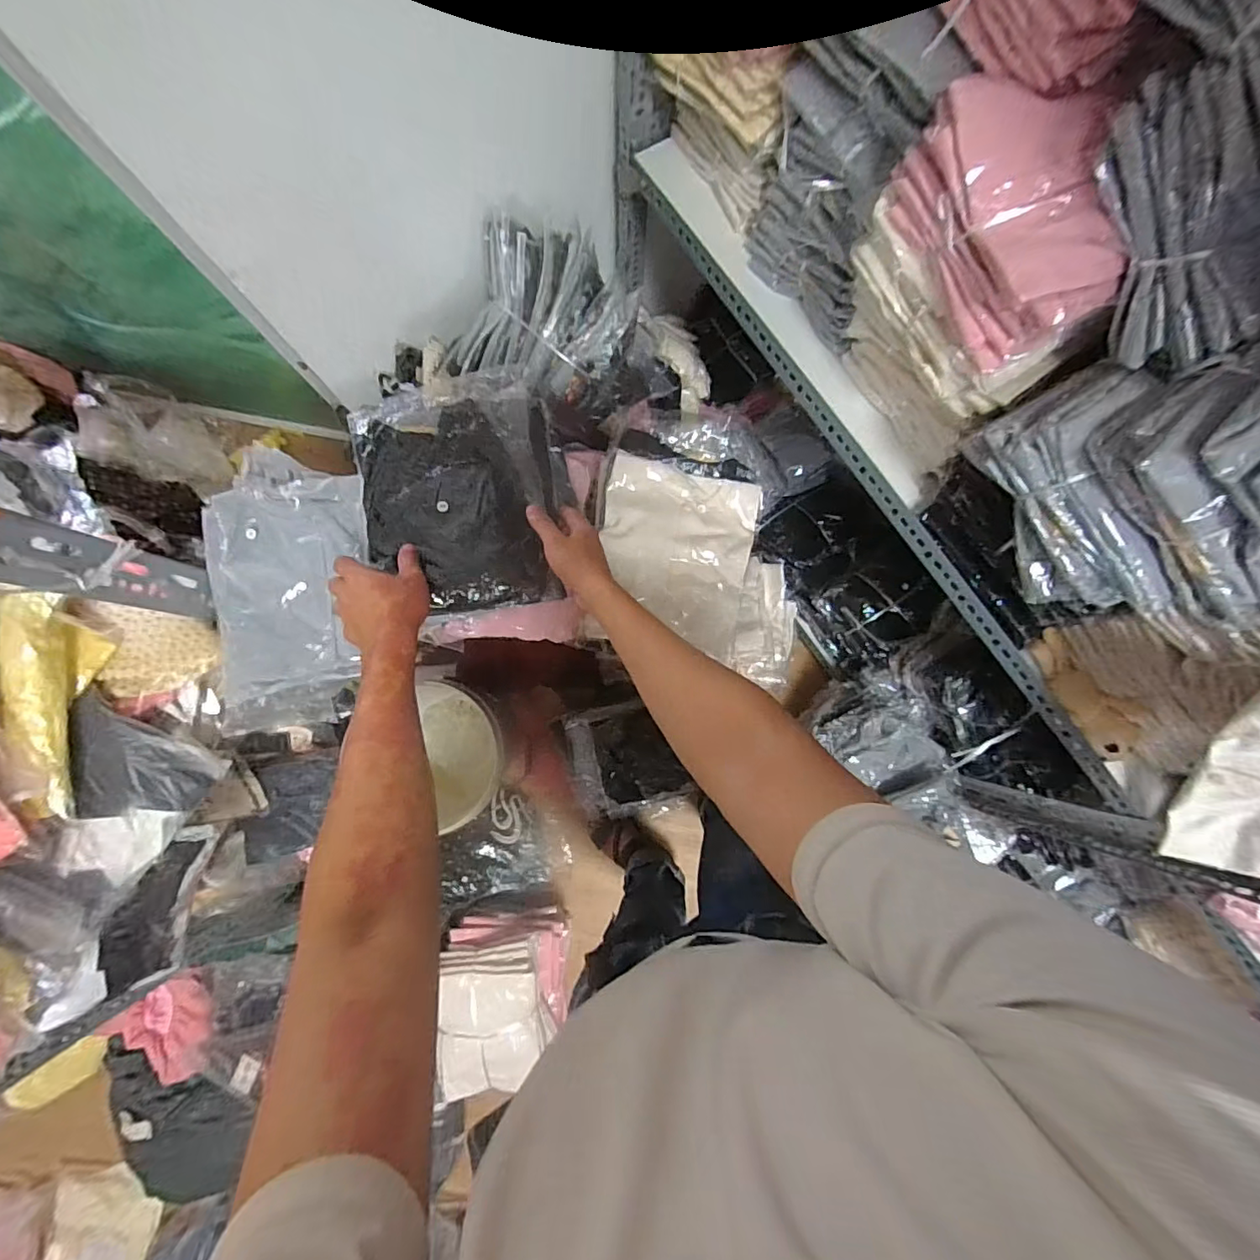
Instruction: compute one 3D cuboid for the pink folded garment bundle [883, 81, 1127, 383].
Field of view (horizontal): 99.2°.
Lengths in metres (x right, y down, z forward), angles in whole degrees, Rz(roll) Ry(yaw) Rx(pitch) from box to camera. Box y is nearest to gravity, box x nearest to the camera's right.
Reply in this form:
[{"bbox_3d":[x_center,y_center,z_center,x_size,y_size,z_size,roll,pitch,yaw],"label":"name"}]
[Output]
[{"bbox_3d":[0.355,-0.376,0.498,0.102,0.114,0.218,-26,84,-5],"label":"pink folded garment bundle"}]

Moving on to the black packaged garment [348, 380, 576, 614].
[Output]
[{"bbox_3d":[-0.198,-0.153,0.640,0.217,0.053,0.255,-9,83,-3],"label":"black packaged garment"}]

